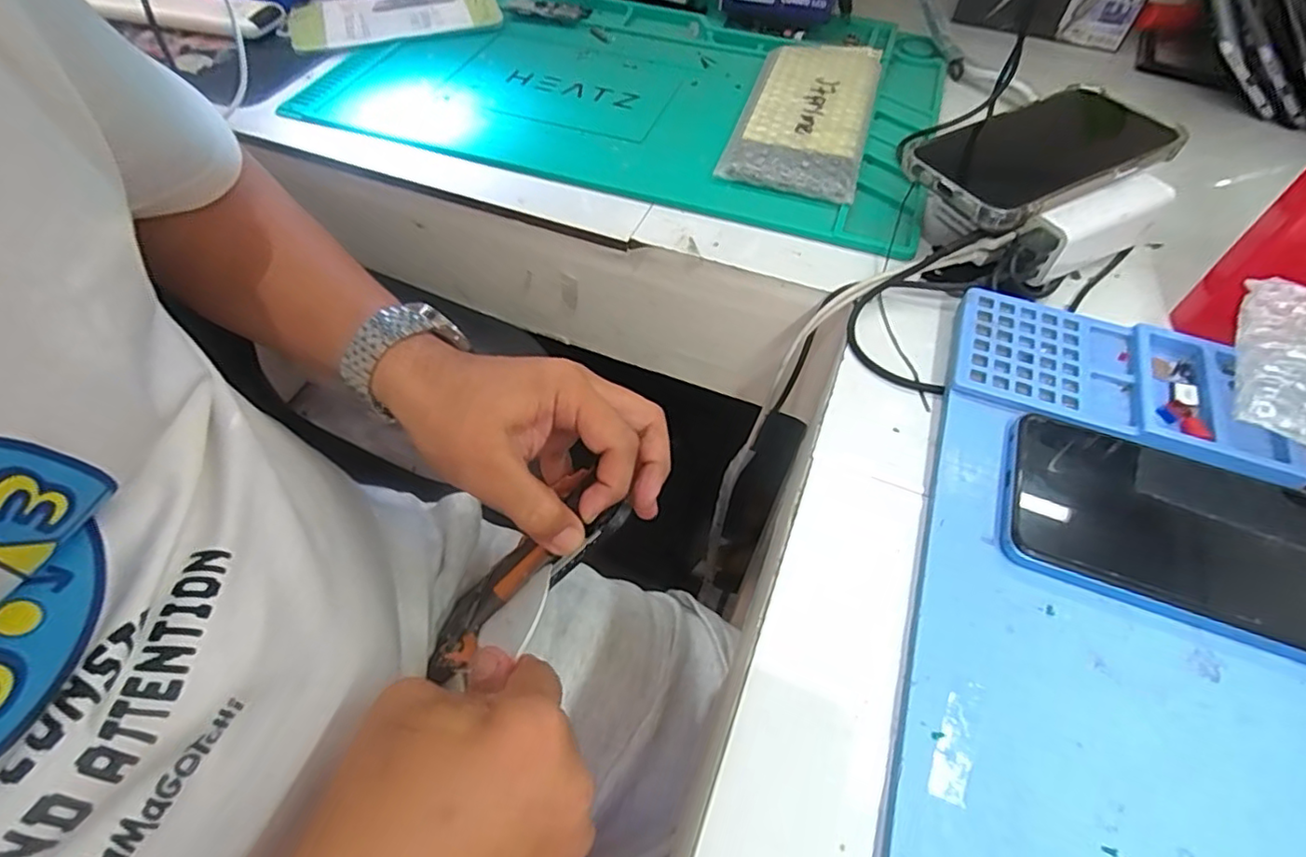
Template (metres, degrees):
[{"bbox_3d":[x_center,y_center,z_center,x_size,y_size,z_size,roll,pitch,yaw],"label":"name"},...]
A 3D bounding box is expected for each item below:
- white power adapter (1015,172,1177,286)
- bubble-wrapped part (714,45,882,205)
[{"bbox_3d":[0.247,-0.112,0.353,0.089,0.049,0.022,-20,56,-16],"label":"white power adapter"},{"bbox_3d":[0.110,-0.227,0.442,0.087,0.021,0.180,15,55,9],"label":"bubble-wrapped part"}]

